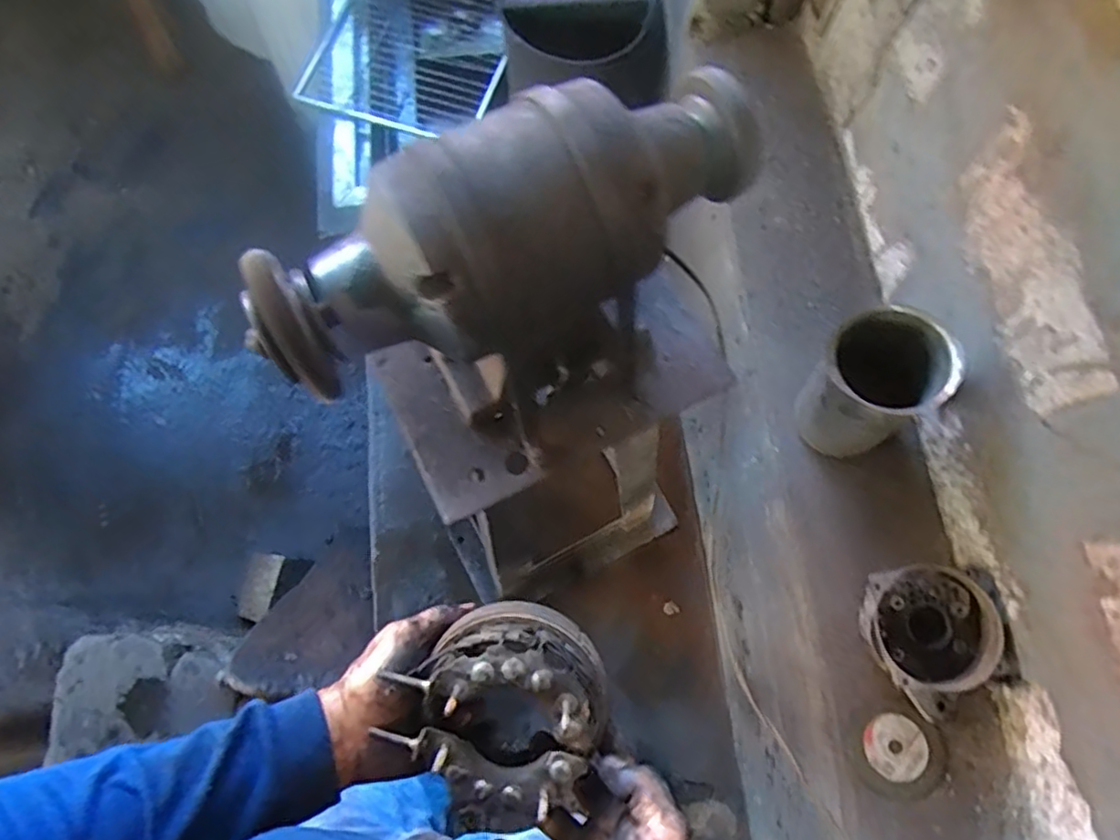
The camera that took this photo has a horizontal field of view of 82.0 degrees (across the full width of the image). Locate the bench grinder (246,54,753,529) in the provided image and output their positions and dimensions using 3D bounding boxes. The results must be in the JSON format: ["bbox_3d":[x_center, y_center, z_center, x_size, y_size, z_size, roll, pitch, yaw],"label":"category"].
[{"bbox_3d":[-0.027,-0.090,0.515,0.364,0.232,0.217,-32,76,-10],"label":"bench grinder"}]

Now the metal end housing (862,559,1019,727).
[{"bbox_3d":[0.420,0.250,0.732,0.144,0.076,0.158,0,72,-1],"label":"metal end housing"}]

